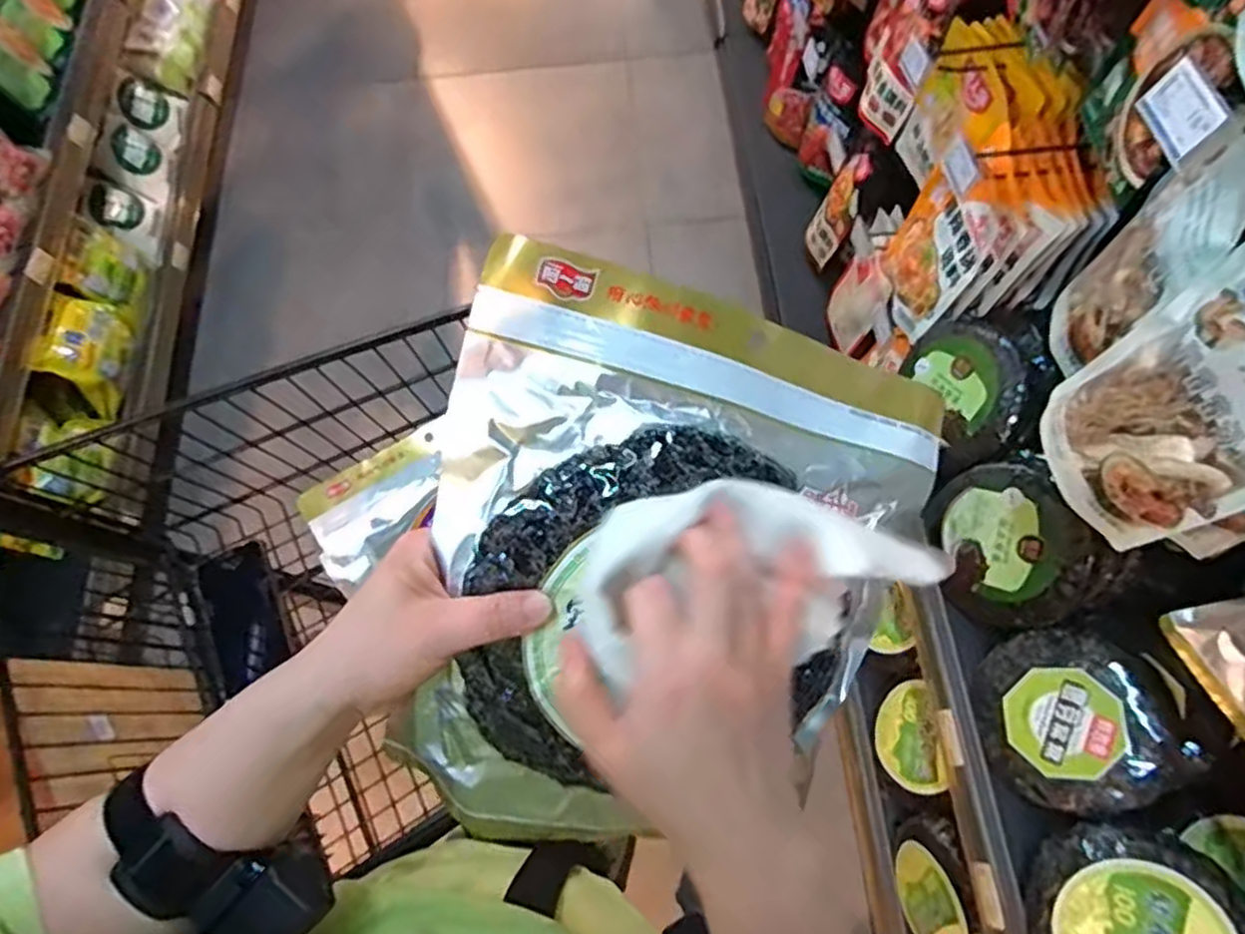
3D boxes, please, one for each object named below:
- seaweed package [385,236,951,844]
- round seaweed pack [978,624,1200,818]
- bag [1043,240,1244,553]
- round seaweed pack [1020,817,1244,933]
[{"bbox_3d":[0.019,0.072,0.386,0.259,0.039,0.298,17,101,-16],"label":"seaweed package"},{"bbox_3d":[0.539,0.298,0.866,0.203,0.033,0.208,-10,68,25],"label":"round seaweed pack"},{"bbox_3d":[0.470,-0.043,0.604,0.033,0.249,0.189,-4,65,-17],"label":"bag"},{"bbox_3d":[0.552,0.490,0.770,0.215,0.040,0.215,-2,84,24],"label":"round seaweed pack"}]

